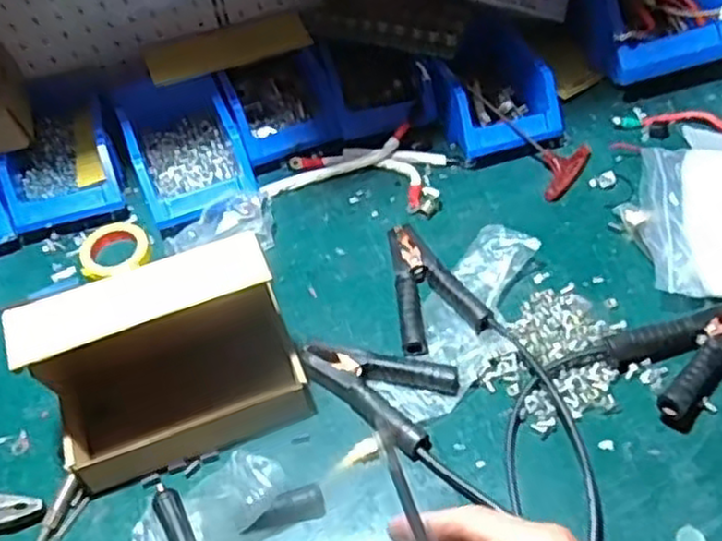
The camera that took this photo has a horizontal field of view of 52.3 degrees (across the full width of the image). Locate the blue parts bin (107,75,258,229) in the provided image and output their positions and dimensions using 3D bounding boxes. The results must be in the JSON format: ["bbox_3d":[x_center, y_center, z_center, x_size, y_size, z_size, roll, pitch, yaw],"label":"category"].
[{"bbox_3d":[-0.198,-0.143,0.820,0.115,0.074,0.185,-20,52,-11],"label":"blue parts bin"}]

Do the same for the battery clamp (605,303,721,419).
[{"bbox_3d":[0.292,0.068,0.634,0.134,0.034,0.079,-24,53,-14],"label":"battery clamp"}]

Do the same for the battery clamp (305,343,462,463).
[{"bbox_3d":[0.010,0.100,0.642,0.130,0.026,0.081,20,55,20],"label":"battery clamp"}]

